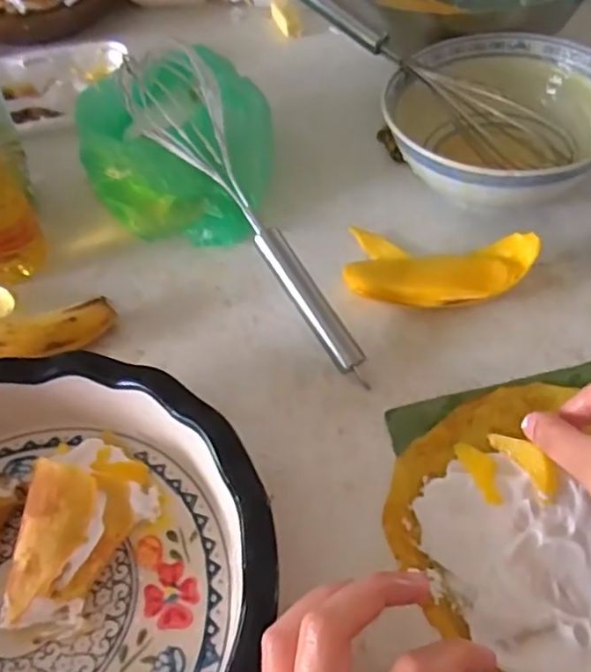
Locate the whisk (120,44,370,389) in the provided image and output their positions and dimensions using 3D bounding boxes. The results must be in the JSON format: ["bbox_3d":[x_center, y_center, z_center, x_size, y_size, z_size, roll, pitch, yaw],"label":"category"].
[{"bbox_3d":[-0.035,-0.087,0.409,0.058,0.057,0.277,-30,74,-16],"label":"whisk"}]

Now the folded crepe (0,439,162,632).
[{"bbox_3d":[-0.107,0.096,0.323,0.061,0.023,0.099,-3,53,3],"label":"folded crepe"}]

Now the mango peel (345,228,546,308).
[{"bbox_3d":[0.093,-0.045,0.426,0.122,0.031,0.066,15,56,17],"label":"mango peel"}]

